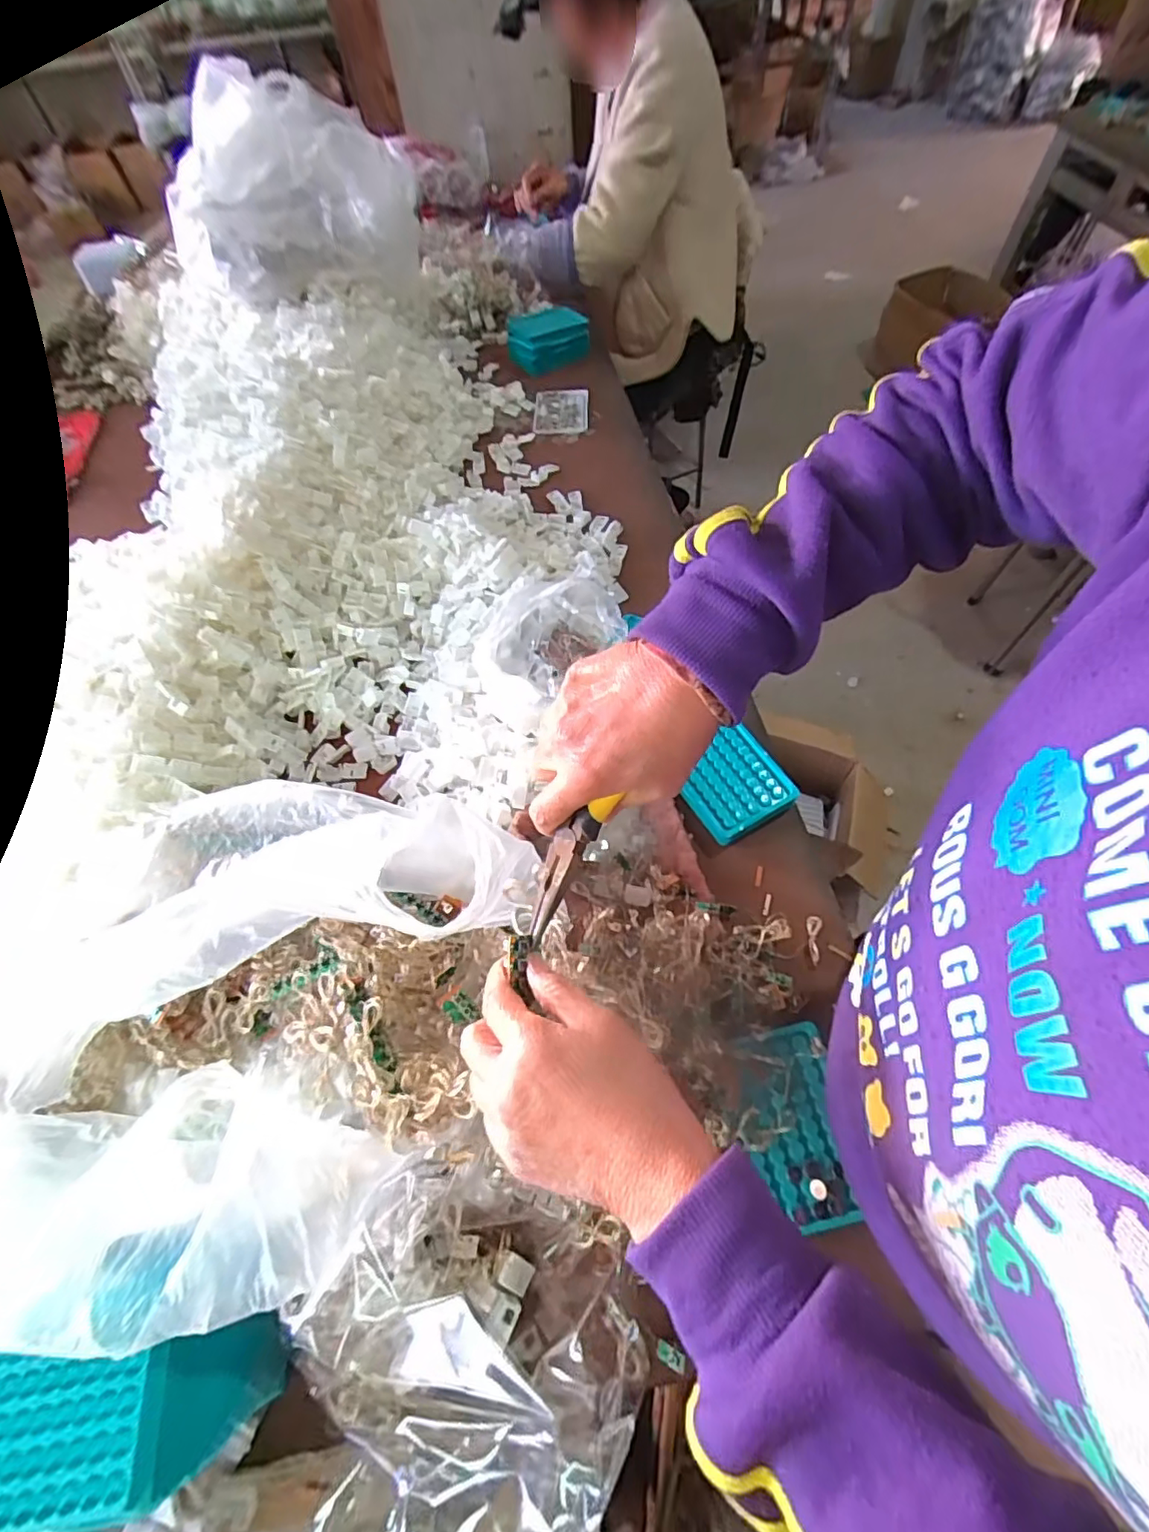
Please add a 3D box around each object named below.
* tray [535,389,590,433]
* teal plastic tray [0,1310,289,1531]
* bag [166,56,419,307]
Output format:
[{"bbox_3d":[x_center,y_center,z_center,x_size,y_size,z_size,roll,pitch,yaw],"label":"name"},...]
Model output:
[{"bbox_3d":[-0.023,-0.621,1.025,0.091,0.011,0.121,0,59,4],"label":"tray"},{"bbox_3d":[-0.274,0.395,0.362,0.160,0.108,0.079,-4,59,1],"label":"teal plastic tray"},{"bbox_3d":[-0.444,-0.891,0.920,0.368,0.270,0.177,11,60,10],"label":"bag"}]

